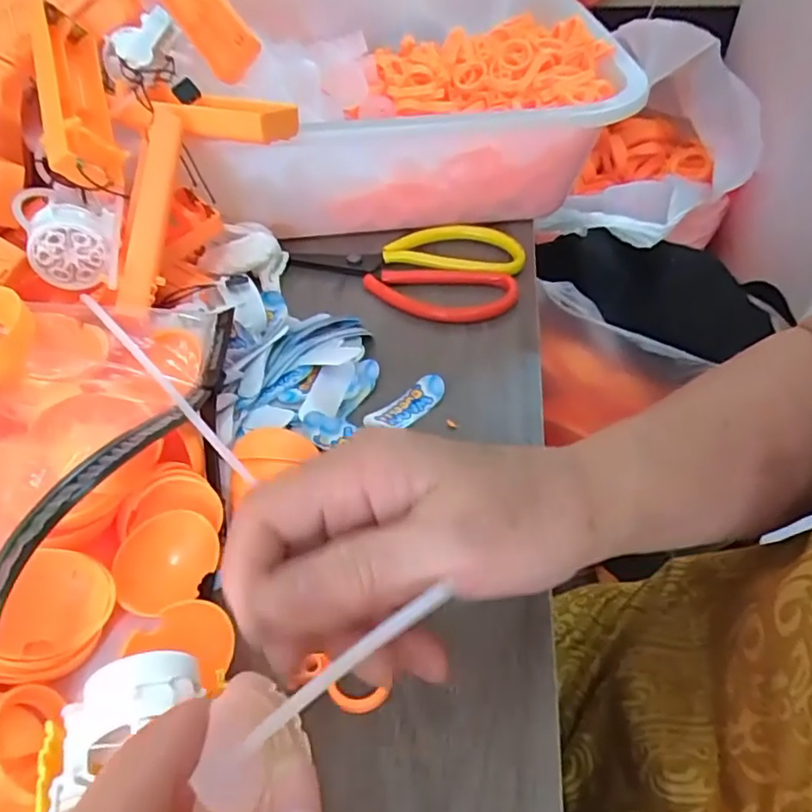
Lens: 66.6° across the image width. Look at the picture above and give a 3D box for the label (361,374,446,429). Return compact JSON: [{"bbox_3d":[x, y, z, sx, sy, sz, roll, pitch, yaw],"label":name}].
[{"bbox_3d":[0.000,0.000,0.315,0.044,0.009,0.017,-36,56,-27],"label":"label"}]

